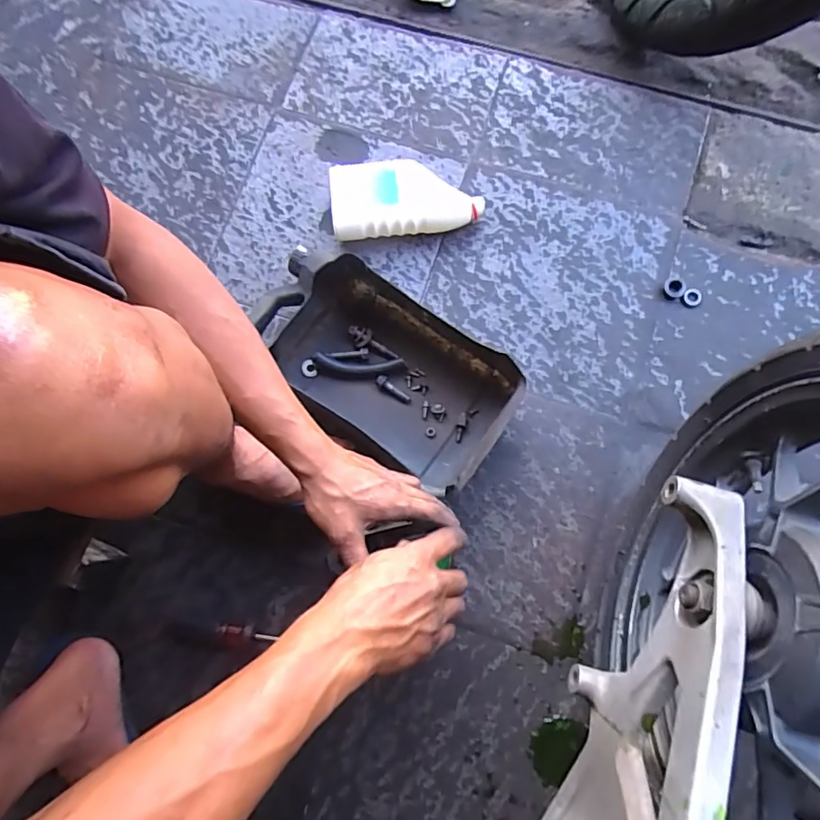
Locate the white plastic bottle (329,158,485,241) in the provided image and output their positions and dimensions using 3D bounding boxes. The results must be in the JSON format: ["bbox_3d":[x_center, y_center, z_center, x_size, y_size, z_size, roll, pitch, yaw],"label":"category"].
[{"bbox_3d":[-0.006,-0.282,0.707,0.196,0.054,0.099,-3,79,1],"label":"white plastic bottle"}]

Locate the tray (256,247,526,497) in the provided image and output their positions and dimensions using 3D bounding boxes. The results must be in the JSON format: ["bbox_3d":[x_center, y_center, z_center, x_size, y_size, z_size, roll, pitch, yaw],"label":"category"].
[{"bbox_3d":[-0.031,-0.060,0.646,0.312,0.088,0.163,32,81,7],"label":"tray"}]

